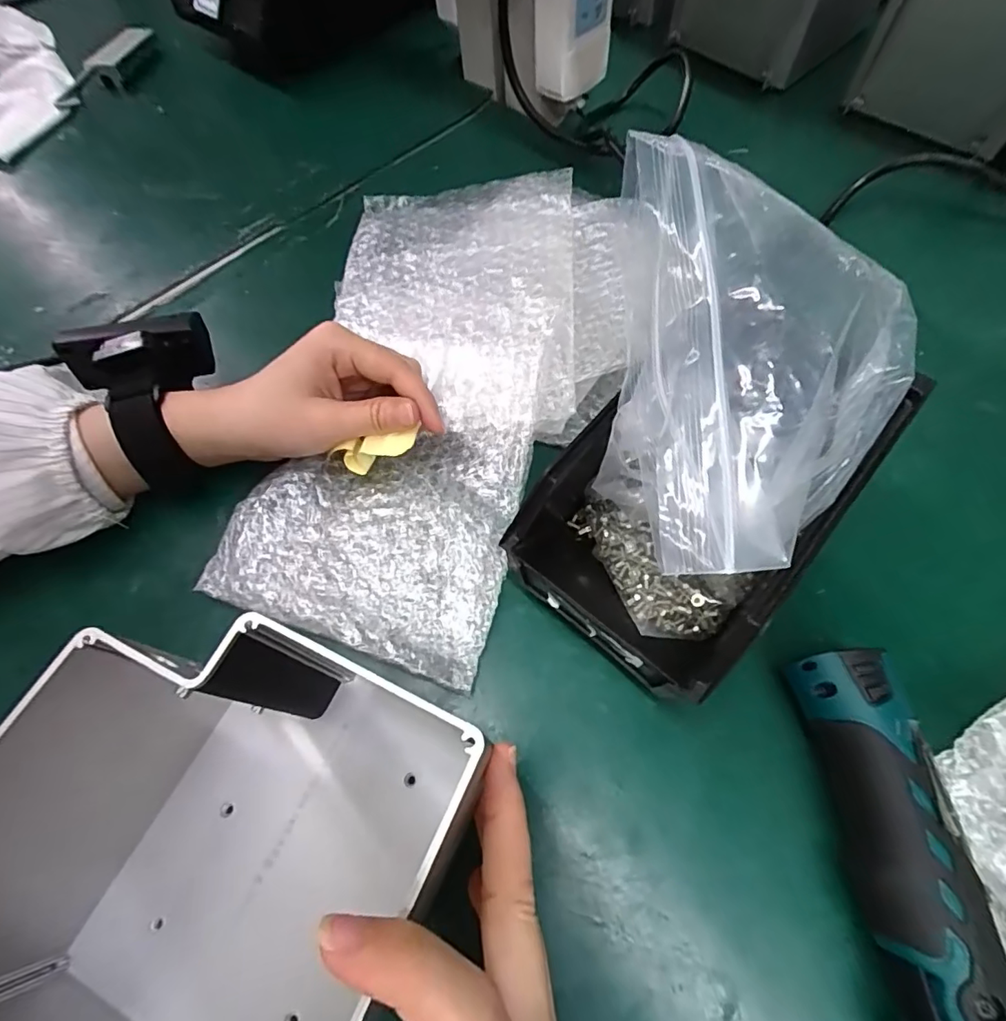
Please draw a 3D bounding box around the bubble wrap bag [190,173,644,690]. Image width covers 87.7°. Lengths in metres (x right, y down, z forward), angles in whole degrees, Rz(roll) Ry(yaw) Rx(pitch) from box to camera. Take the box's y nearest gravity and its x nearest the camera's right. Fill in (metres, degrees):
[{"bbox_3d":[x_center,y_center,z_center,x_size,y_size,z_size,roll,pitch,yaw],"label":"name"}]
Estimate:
[{"bbox_3d":[-0.032,-0.090,0.316,0.213,0.035,0.347,16,65,10],"label":"bubble wrap bag"}]

